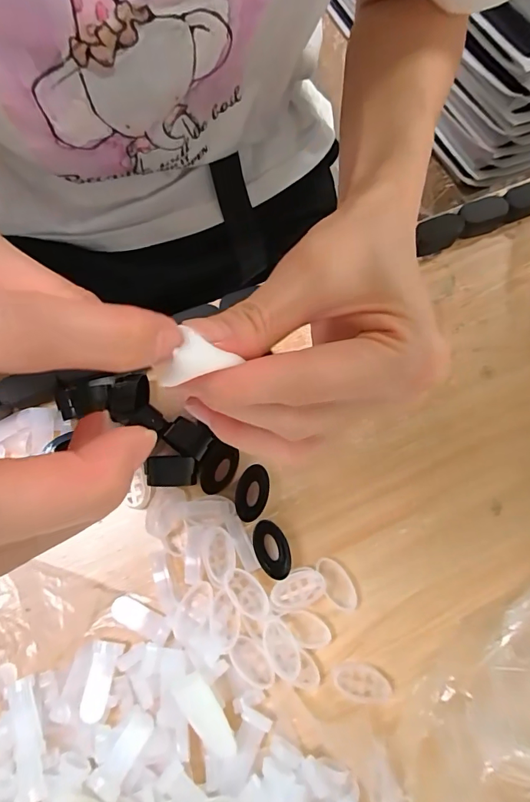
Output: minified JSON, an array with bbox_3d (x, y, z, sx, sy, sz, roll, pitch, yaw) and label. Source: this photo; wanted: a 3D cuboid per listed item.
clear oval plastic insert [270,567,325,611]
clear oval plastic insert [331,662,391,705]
[{"bbox_3d":[0.019,0.114,0.252,0.032,0.009,0.020,-21,76,-6],"label":"clear oval plastic insert"},{"bbox_3d":[0.055,0.161,0.240,0.031,0.004,0.018,16,75,4],"label":"clear oval plastic insert"}]

